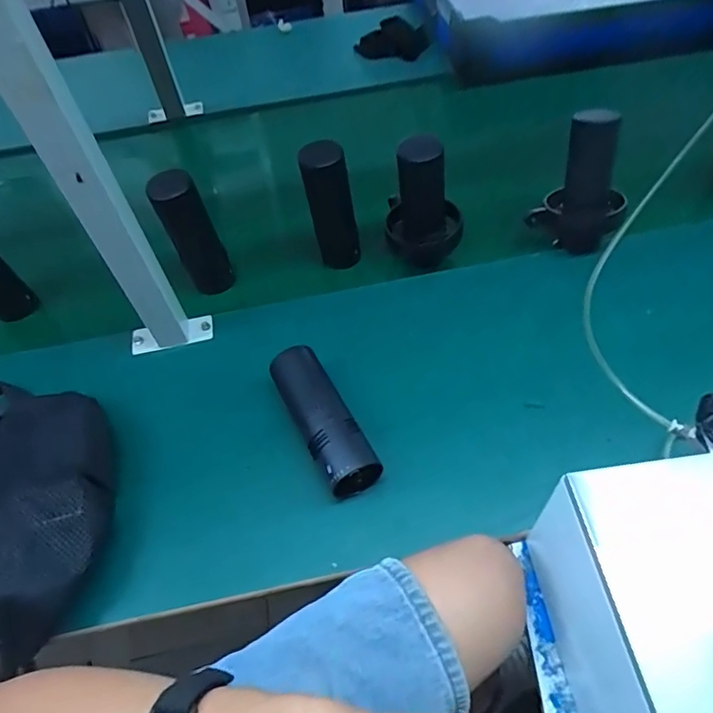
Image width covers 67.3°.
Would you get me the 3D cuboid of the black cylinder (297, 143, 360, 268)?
[{"bbox_3d":[-0.033,-0.186,0.663,0.050,0.161,0.048,-18,54,-8],"label":"black cylinder"}]

